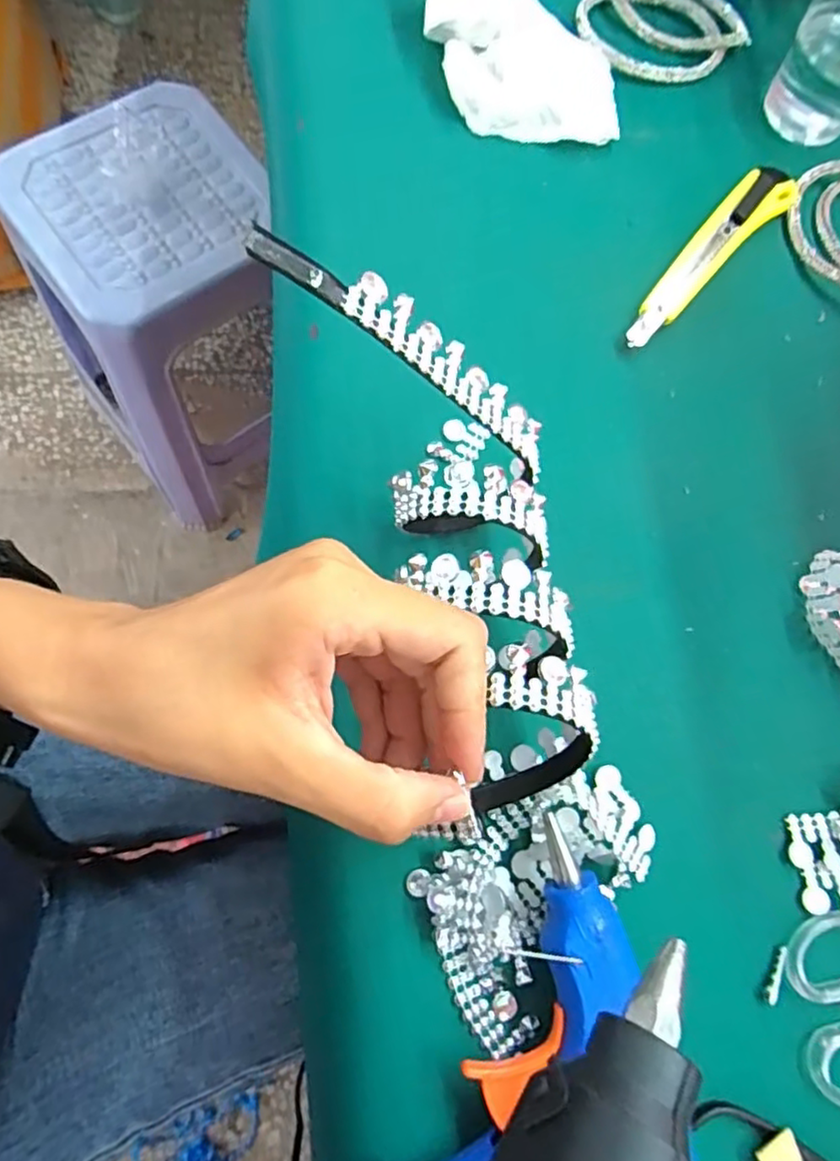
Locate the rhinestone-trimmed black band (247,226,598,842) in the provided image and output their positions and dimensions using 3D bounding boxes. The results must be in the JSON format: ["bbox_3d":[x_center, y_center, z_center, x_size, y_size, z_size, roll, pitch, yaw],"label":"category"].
[{"bbox_3d":[0.019,-0.012,0.220,0.072,0.047,0.199,-20,98,-6],"label":"rhinestone-trimmed black band"}]

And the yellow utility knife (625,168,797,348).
[{"bbox_3d":[0.139,-0.157,0.317,0.024,0.006,0.126,41,76,4],"label":"yellow utility knife"}]

